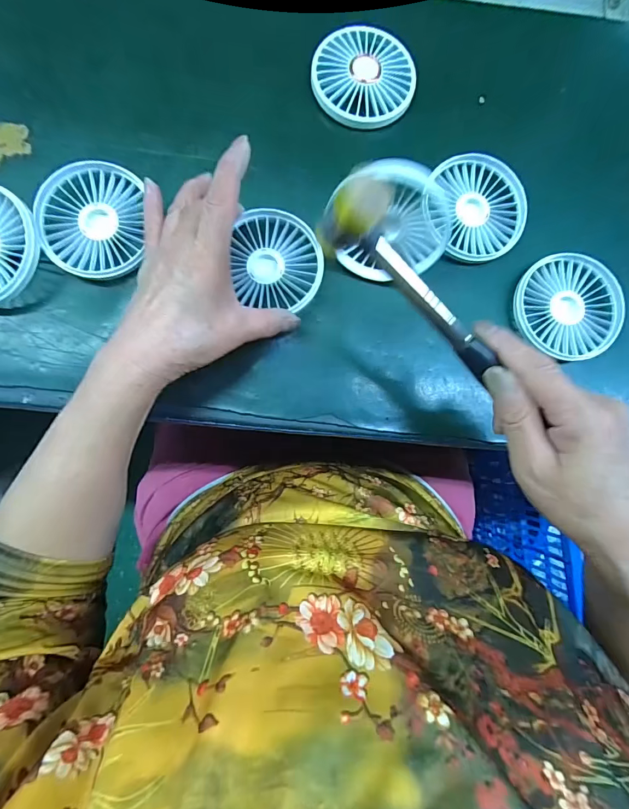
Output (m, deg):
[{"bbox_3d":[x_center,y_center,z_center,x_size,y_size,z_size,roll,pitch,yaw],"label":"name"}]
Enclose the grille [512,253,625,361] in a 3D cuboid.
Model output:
[{"bbox_3d":[0.208,-0.081,0.325,0.084,0.012,0.086,0,85,-3],"label":"grille"}]

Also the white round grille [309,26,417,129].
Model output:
[{"bbox_3d":[0.042,-0.280,0.334,0.086,0.011,0.084,0,85,-3],"label":"white round grille"}]

